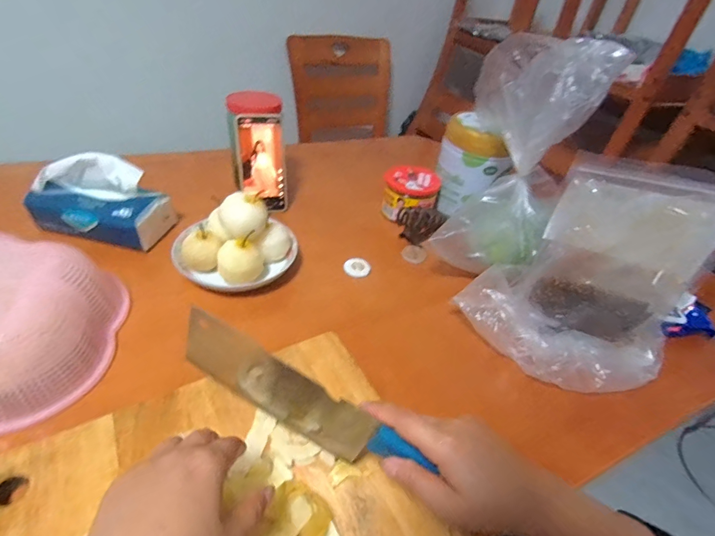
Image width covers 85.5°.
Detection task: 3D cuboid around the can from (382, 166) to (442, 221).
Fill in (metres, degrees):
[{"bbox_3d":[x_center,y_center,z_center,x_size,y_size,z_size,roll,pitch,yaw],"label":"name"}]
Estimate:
[{"bbox_3d":[0.097,-0.142,0.734,0.100,0.069,0.098,5,40,-4],"label":"can"}]

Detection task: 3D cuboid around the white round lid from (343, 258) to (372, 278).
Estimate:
[{"bbox_3d":[0.000,-0.001,0.612,0.041,0.011,0.041,5,40,-4],"label":"white round lid"}]

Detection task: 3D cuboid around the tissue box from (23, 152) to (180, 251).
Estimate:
[{"bbox_3d":[-0.388,-0.108,0.582,0.175,0.106,0.094,12,40,4],"label":"tissue box"}]

